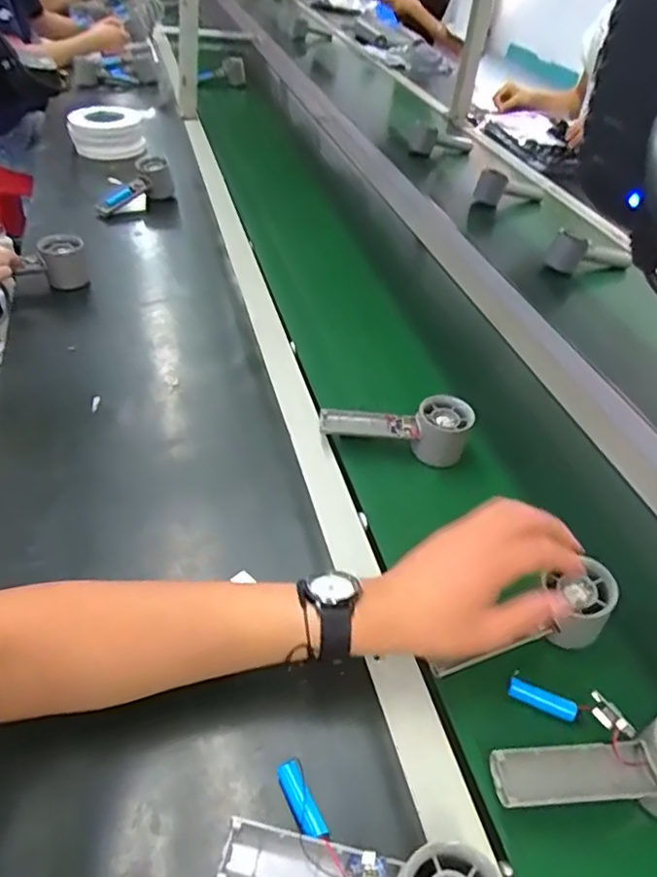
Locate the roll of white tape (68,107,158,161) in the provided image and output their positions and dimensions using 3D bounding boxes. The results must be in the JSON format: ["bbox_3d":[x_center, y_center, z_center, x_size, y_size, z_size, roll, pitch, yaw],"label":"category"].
[{"bbox_3d":[-0.435,-0.623,1.217,0.142,0.073,0.145,-2,43,-7],"label":"roll of white tape"}]

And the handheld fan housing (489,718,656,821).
[{"bbox_3d":[0.188,0.230,0.403,0.152,0.063,0.056,-5,44,-11],"label":"handheld fan housing"}]

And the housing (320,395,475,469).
[{"bbox_3d":[0.070,-0.009,0.652,0.155,0.070,0.045,4,43,0],"label":"housing"}]

